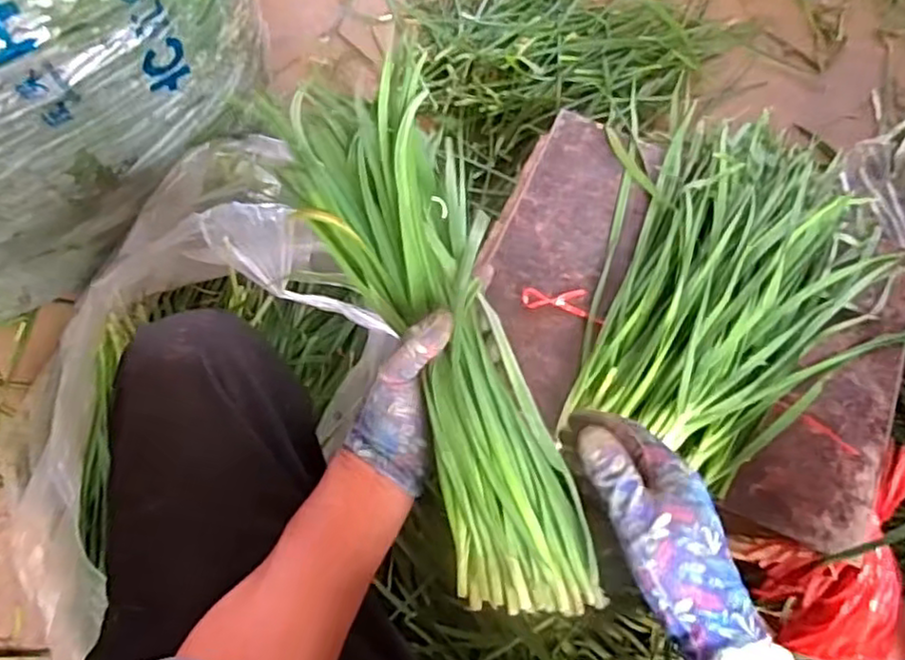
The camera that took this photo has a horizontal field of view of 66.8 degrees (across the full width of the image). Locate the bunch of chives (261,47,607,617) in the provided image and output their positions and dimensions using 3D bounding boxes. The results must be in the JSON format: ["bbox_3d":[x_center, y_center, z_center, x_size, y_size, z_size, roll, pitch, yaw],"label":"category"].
[{"bbox_3d":[-0.012,-0.014,0.488,0.113,0.066,0.432,-21,75,-10],"label":"bunch of chives"}]

